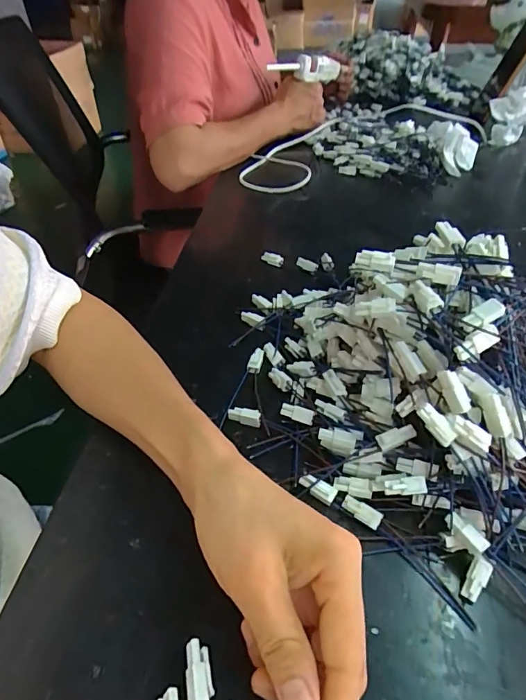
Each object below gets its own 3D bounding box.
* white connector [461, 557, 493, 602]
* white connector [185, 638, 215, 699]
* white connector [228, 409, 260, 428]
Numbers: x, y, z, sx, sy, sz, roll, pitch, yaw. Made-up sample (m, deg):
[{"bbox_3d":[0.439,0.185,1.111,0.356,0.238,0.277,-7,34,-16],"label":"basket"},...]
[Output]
[{"bbox_3d":[0.118,0.128,0.250,0.011,0.005,0.023,26,85,26],"label":"white connector"},{"bbox_3d":[-0.029,0.143,0.200,0.011,0.005,0.026,-11,43,-9],"label":"white connector"},{"bbox_3d":[-0.014,0.050,0.342,0.026,0.008,0.010,9,45,11],"label":"white connector"}]

